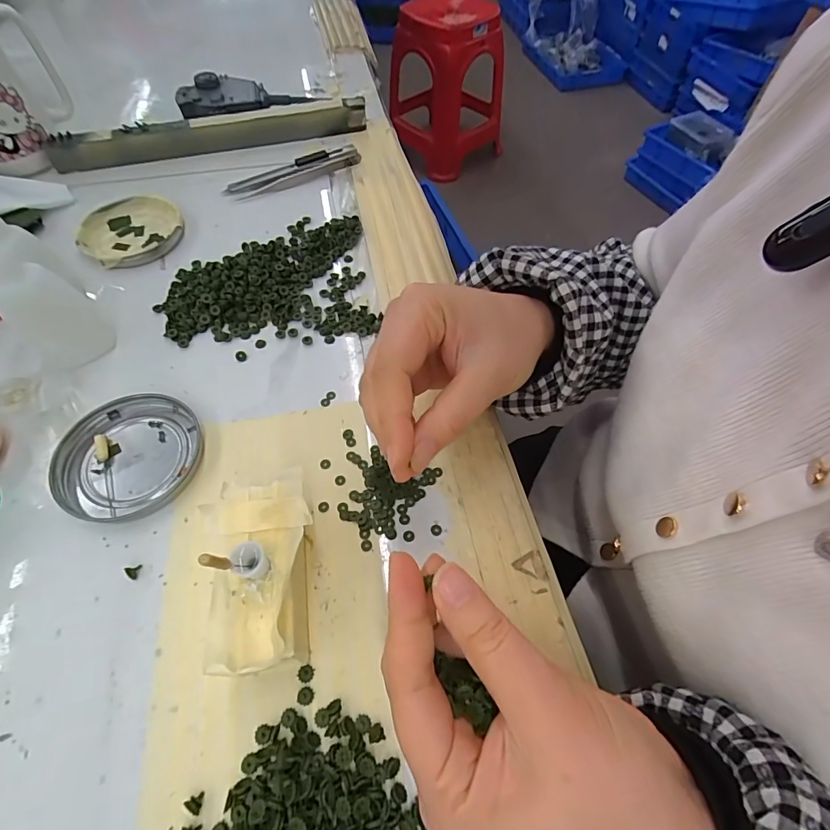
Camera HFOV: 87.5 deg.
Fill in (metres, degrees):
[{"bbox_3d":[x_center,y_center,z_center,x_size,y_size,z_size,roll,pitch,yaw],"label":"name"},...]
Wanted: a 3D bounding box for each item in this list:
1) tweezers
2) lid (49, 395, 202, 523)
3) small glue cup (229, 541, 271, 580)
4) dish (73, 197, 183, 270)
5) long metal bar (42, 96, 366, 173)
[{"bbox_3d":[-0.112,-0.226,0.406,0.127,0.011,0.019,-24,62,-16],"label":"tweezers"},{"bbox_3d":[-0.168,0.023,0.254,0.074,0.008,0.080,1,58,-1],"label":"lid"},{"bbox_3d":[-0.071,0.064,0.188,0.012,0.017,0.012,1,58,-1],"label":"small glue cup"},{"bbox_3d":[-0.238,-0.155,0.362,0.078,0.009,0.086,-30,64,-19],"label":"dish"},{"bbox_3d":[-0.195,-0.278,0.423,0.295,0.032,0.013,-13,60,-10],"label":"long metal bar"}]

